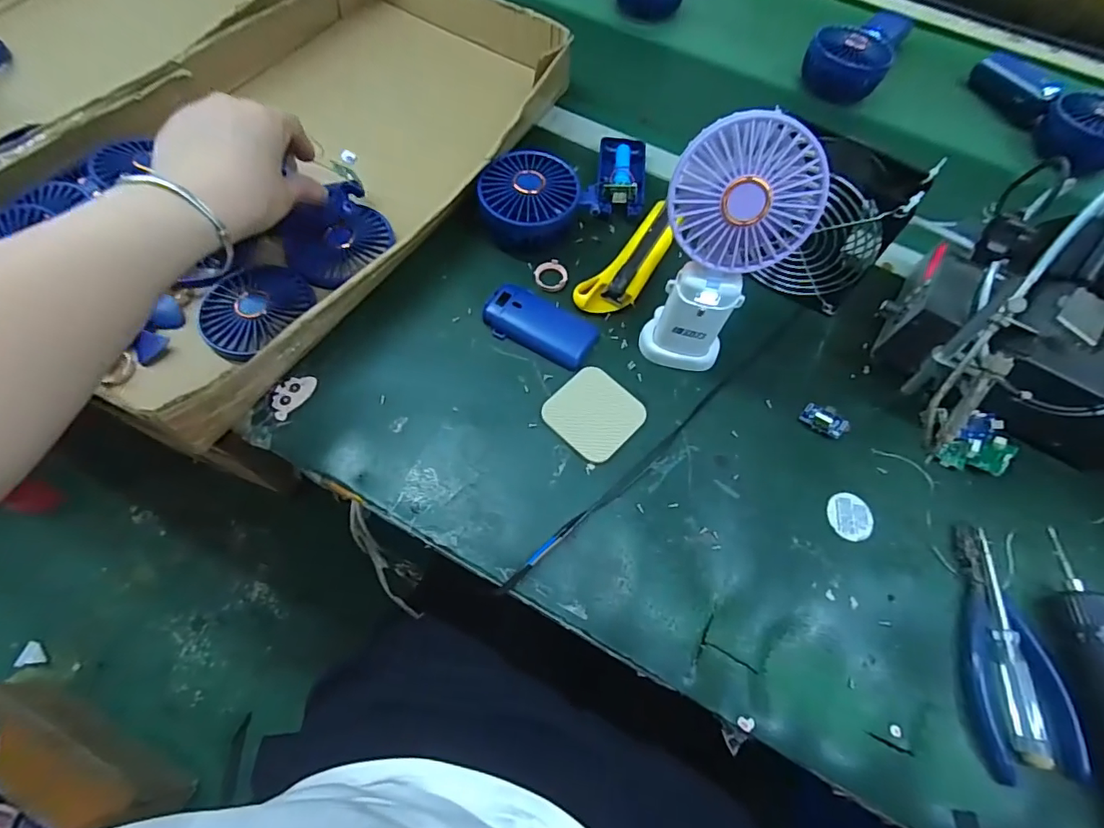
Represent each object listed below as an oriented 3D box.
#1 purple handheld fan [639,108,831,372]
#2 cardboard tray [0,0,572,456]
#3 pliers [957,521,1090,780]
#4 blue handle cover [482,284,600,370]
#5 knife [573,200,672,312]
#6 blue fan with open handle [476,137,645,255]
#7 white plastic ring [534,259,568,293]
[{"bbox_3d":[0.112,-0.104,0.357,0.084,0.175,0.074,30,68,11],"label":"purple handheld fan"},{"bbox_3d":[-0.220,-0.243,0.467,0.295,0.056,0.528,32,68,14],"label":"cardboard tray"},{"bbox_3d":[0.292,0.150,0.339,0.059,0.016,0.149,0,64,-1],"label":"pliers"},{"bbox_3d":[-0.009,-0.075,0.427,0.093,0.012,0.048,24,66,10],"label":"blue handle cover"},{"bbox_3d":[0.072,-0.133,0.455,0.042,0.016,0.131,34,68,14],"label":"knife"},{"bbox_3d":[0.017,-0.206,0.468,0.177,0.039,0.089,-28,70,-14],"label":"blue fan with open handle"},{"bbox_3d":[-0.001,-0.121,0.454,0.027,0.005,0.030,-12,65,-7],"label":"white plastic ring"}]

